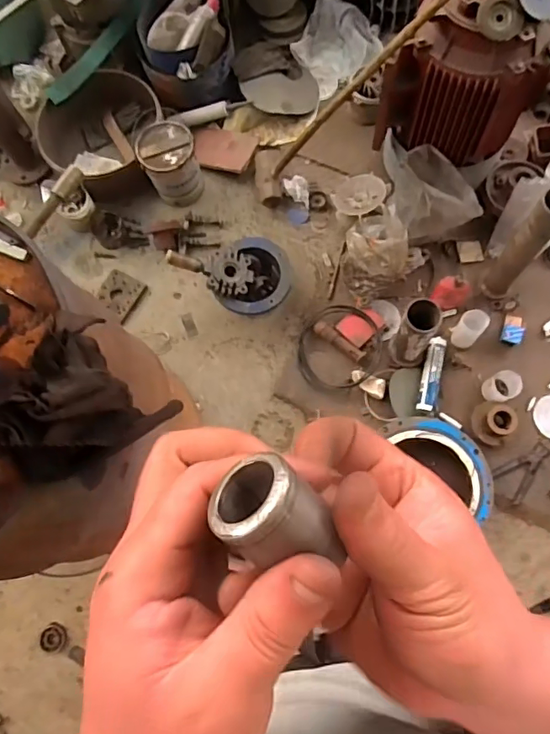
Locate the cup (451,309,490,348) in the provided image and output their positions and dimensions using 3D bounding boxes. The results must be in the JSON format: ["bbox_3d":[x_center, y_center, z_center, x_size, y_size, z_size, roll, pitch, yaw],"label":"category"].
[{"bbox_3d":[0.546,-0.107,1.472,0.068,0.109,0.074,-1,74,3],"label":"cup"}]

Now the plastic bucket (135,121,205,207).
[{"bbox_3d":[-0.335,-0.654,1.665,0.174,0.194,0.180,-1,74,3],"label":"plastic bucket"}]

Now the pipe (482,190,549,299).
[{"bbox_3d":[0.646,-0.298,1.376,0.082,0.435,0.088,0,73,-1],"label":"pipe"}]

